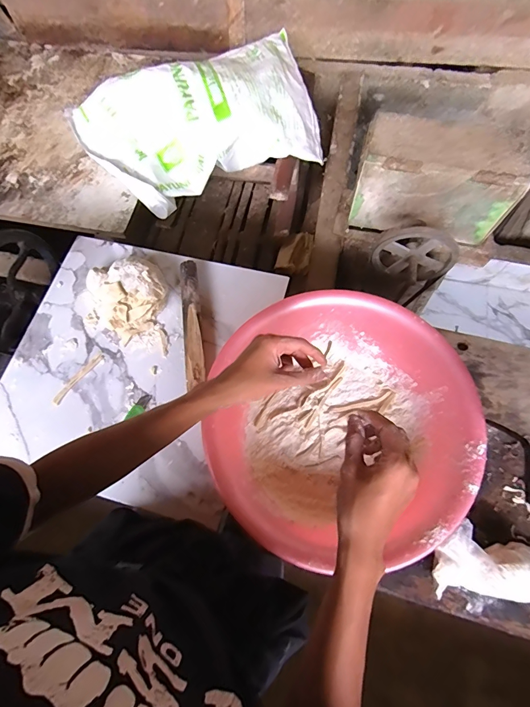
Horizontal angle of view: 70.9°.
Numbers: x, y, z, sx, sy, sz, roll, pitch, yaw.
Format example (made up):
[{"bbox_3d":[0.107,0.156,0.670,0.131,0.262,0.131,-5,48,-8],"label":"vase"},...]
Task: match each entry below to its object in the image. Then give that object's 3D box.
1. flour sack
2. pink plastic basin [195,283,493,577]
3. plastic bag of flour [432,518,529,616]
[{"bbox_3d":[-0.186,-0.683,1.080,0.682,0.179,0.417,-21,69,-9],"label":"flour sack"},{"bbox_3d":[0.121,0.113,0.608,0.380,0.122,0.397,0,67,0],"label":"pink plastic basin"},{"bbox_3d":[0.369,0.333,0.553,0.219,0.074,0.113,13,68,6],"label":"plastic bag of flour"}]

